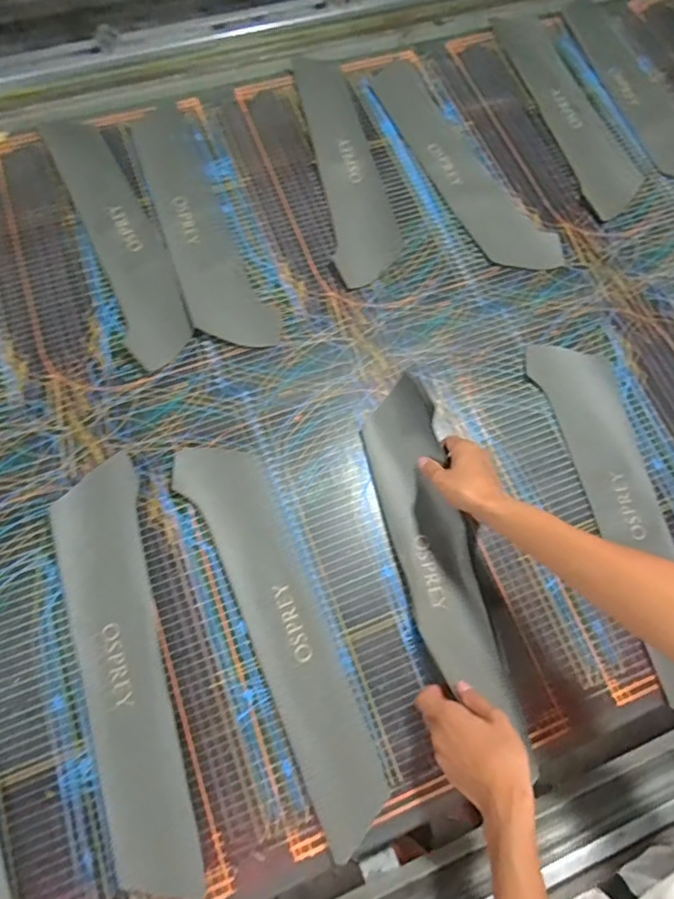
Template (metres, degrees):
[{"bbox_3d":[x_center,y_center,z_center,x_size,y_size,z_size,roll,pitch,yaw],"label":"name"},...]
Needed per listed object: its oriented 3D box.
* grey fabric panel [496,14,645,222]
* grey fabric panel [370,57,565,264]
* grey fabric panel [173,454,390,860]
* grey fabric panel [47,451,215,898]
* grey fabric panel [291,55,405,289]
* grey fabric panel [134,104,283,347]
[{"bbox_3d":[0.390,-0.571,0.879,0.114,0.026,0.421,-15,72,-8],"label":"grey fabric panel"},{"bbox_3d":[0.184,-0.452,0.844,0.109,0.035,0.438,-29,73,-10],"label":"grey fabric panel"},{"bbox_3d":[-0.060,0.189,0.592,0.099,0.048,0.459,-25,74,-10],"label":"grey fabric panel"},{"bbox_3d":[-0.239,0.231,0.575,0.110,0.033,0.442,-16,71,-5],"label":"grey fabric panel"},{"bbox_3d":[0.016,-0.447,0.817,0.105,0.018,0.427,-10,70,-3],"label":"grey fabric panel"},{"bbox_3d":[-0.209,-0.334,0.780,0.109,0.014,0.449,-23,72,-8],"label":"grey fabric panel"}]

